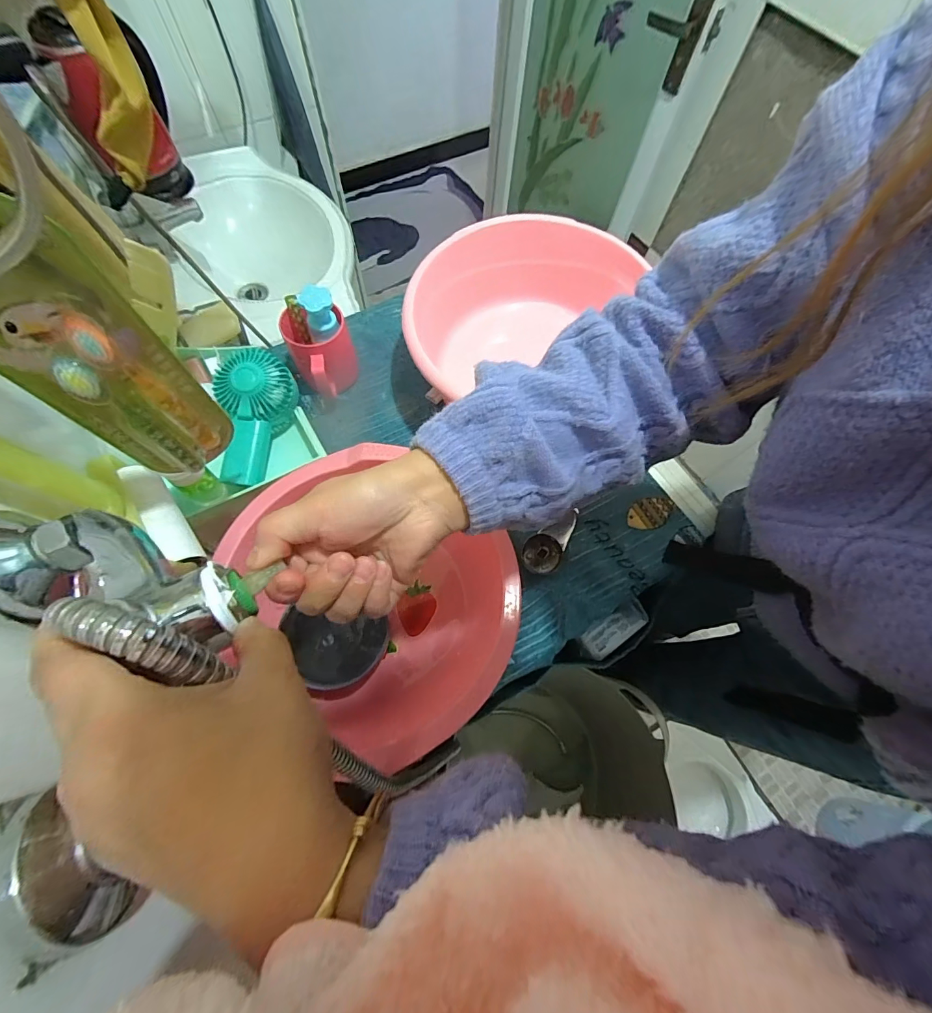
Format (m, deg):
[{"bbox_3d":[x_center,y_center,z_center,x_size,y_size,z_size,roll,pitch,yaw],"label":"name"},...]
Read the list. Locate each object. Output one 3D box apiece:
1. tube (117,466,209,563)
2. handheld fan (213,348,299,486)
[{"bbox_3d":[-0.255,0.006,0.330,0.021,0.029,0.102,-34,74,-15],"label":"tube"},{"bbox_3d":[-0.224,-0.094,0.415,0.067,0.059,0.142,6,85,-1],"label":"handheld fan"}]

